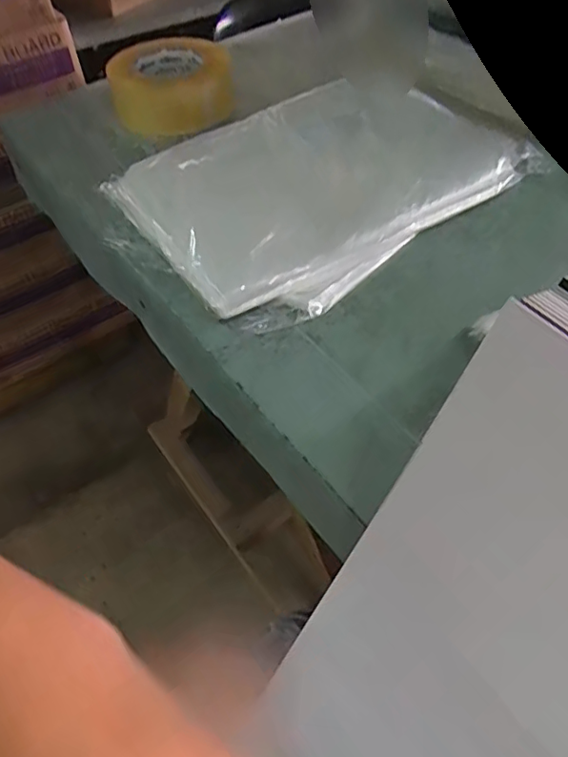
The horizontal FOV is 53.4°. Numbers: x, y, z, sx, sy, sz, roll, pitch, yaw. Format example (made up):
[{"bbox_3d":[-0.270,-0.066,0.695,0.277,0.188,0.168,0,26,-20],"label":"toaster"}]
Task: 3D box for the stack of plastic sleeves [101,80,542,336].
[{"bbox_3d":[0.036,-0.195,0.537,0.358,0.022,0.251,-33,59,-22],"label":"stack of plastic sleeves"}]

